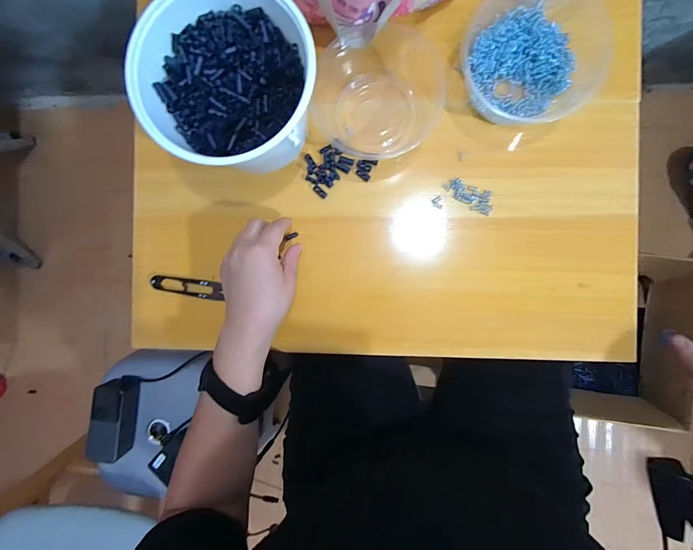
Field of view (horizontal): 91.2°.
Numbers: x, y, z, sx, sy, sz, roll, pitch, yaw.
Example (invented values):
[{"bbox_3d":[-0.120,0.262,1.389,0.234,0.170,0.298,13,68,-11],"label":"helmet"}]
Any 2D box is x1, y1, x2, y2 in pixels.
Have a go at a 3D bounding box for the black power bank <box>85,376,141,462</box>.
[{"bbox_3d":[-0.411,0.251,0.596,0.056,0.049,0.141,9,91,3],"label":"black power bank"}]

